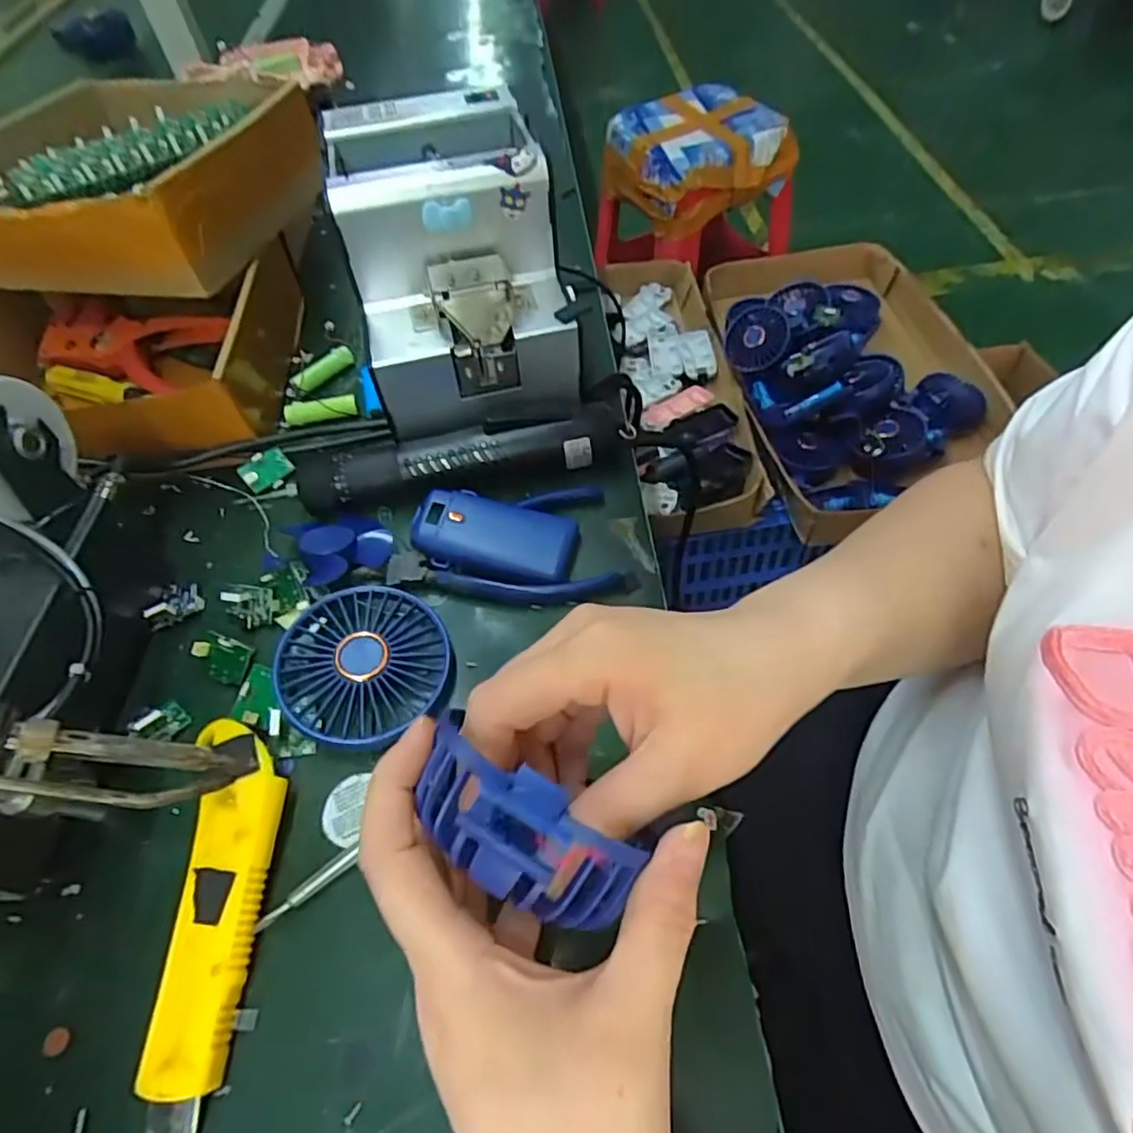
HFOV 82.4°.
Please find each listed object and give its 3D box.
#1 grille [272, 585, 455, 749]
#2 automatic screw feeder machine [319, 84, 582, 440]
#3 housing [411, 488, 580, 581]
[{"bbox_3d":[-0.104,0.050,0.335,0.084,0.018,0.085,-3,54,4],"label":"grille"},{"bbox_3d":[-0.070,-0.188,0.421,0.124,0.141,0.180,-13,54,-4],"label":"automatic screw feeder machine"},{"bbox_3d":[-0.042,-0.020,0.376,0.093,0.021,0.045,6,55,9],"label":"housing"}]

